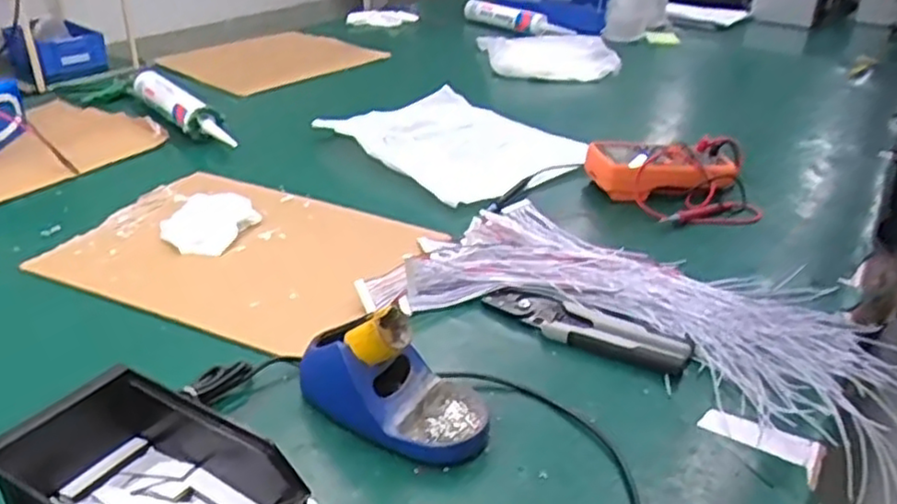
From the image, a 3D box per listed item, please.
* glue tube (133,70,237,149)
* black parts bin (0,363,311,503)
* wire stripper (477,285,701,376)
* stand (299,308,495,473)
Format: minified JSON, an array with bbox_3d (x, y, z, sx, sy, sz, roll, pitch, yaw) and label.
[{"bbox_3d":[-0.388,-0.213,1.046,0.041,0.044,0.274,-24,39,-39],"label":"glue tube"},{"bbox_3d":[-0.182,0.148,0.451,0.185,0.075,0.122,18,33,25],"label":"black parts bin"},{"bbox_3d":[0.126,0.069,0.670,0.188,0.027,0.059,19,34,27],"label":"wire stripper"},{"bbox_3d":[-0.040,0.092,0.554,0.153,0.086,0.084,17,33,24],"label":"stand"}]

